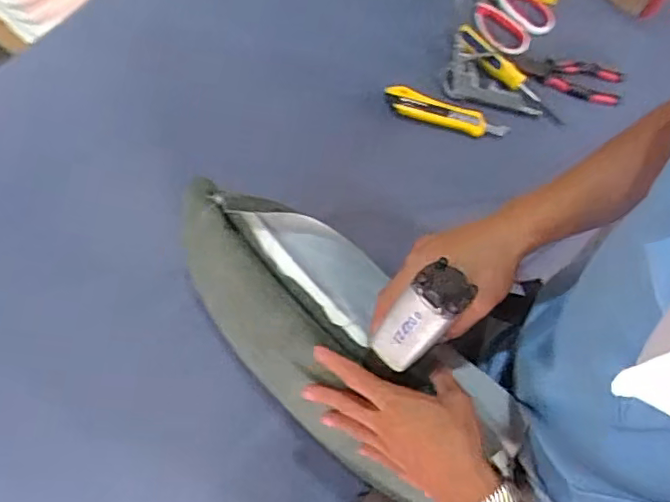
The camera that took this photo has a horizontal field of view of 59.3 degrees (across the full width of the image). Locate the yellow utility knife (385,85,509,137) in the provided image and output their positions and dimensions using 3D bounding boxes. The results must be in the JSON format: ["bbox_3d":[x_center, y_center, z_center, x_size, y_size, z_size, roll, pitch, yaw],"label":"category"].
[{"bbox_3d":[0.146,-0.181,0.778,0.163,0.015,0.036,18,74,6],"label":"yellow utility knife"}]

